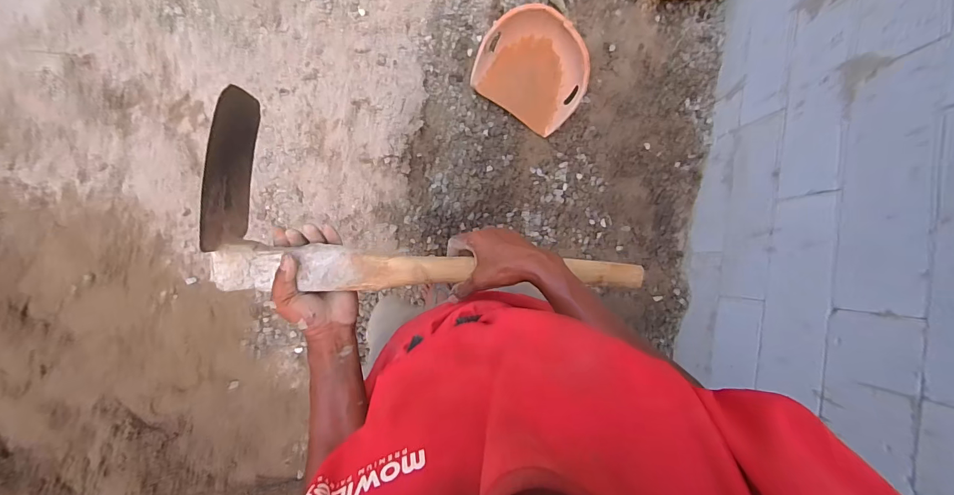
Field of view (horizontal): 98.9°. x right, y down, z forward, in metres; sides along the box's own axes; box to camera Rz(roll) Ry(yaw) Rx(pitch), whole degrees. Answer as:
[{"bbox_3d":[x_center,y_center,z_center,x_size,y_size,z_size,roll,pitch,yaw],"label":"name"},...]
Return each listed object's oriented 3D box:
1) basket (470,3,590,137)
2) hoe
[{"bbox_3d":[0.209,-0.659,1.493,0.414,0.127,0.355,30,85,-5],"label":"basket"},{"bbox_3d":[-0.030,-0.018,0.553,0.564,0.141,0.220,11,88,-14],"label":"hoe"}]

